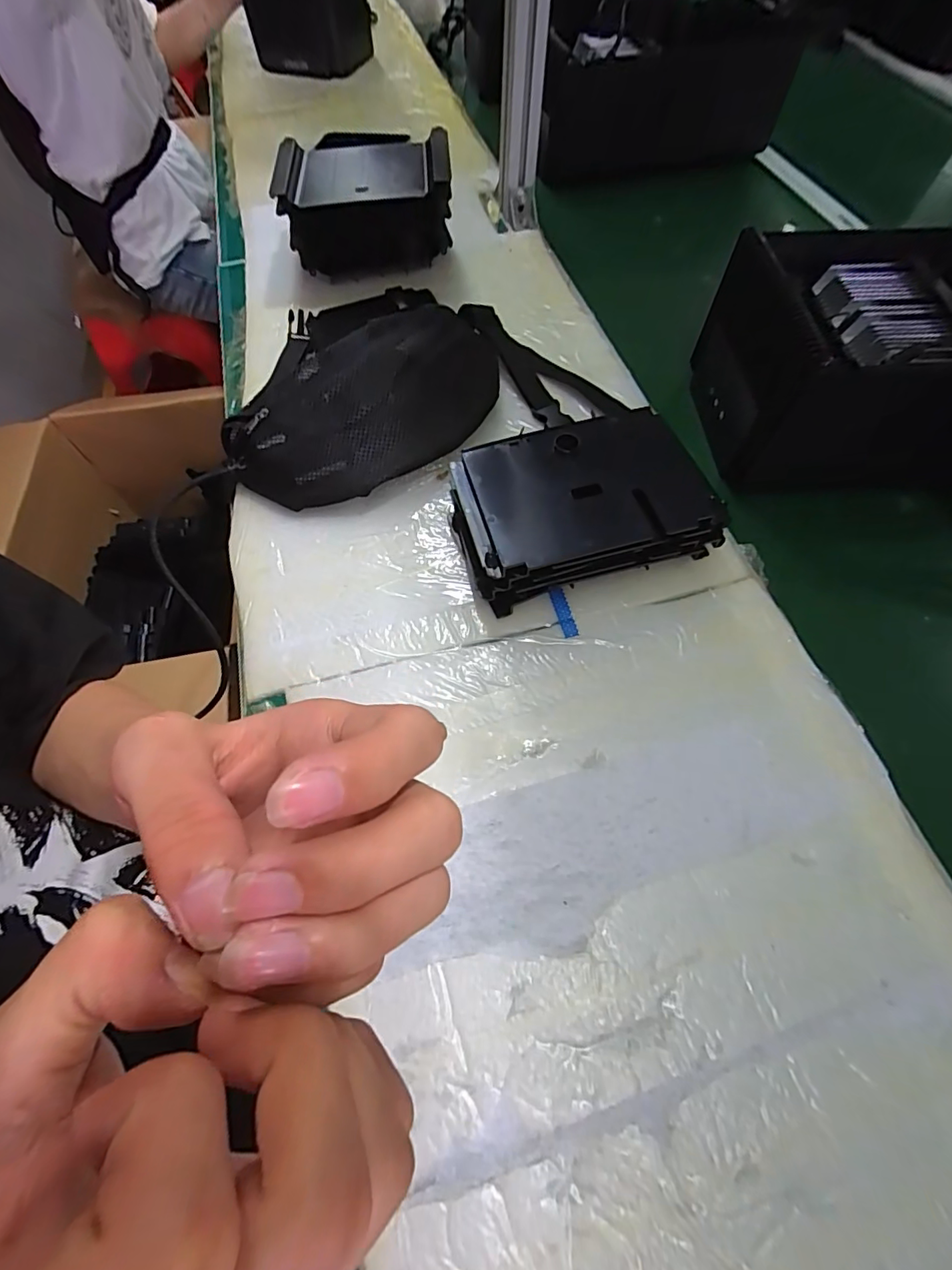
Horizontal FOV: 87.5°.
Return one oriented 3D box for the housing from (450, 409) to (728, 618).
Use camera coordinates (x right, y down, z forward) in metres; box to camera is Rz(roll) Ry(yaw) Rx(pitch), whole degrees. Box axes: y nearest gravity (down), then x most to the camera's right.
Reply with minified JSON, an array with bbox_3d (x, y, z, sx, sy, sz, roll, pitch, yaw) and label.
[{"bbox_3d":[0.083,-0.102,0.409,0.192,0.071,0.125,-14,64,-7],"label":"housing"}]

